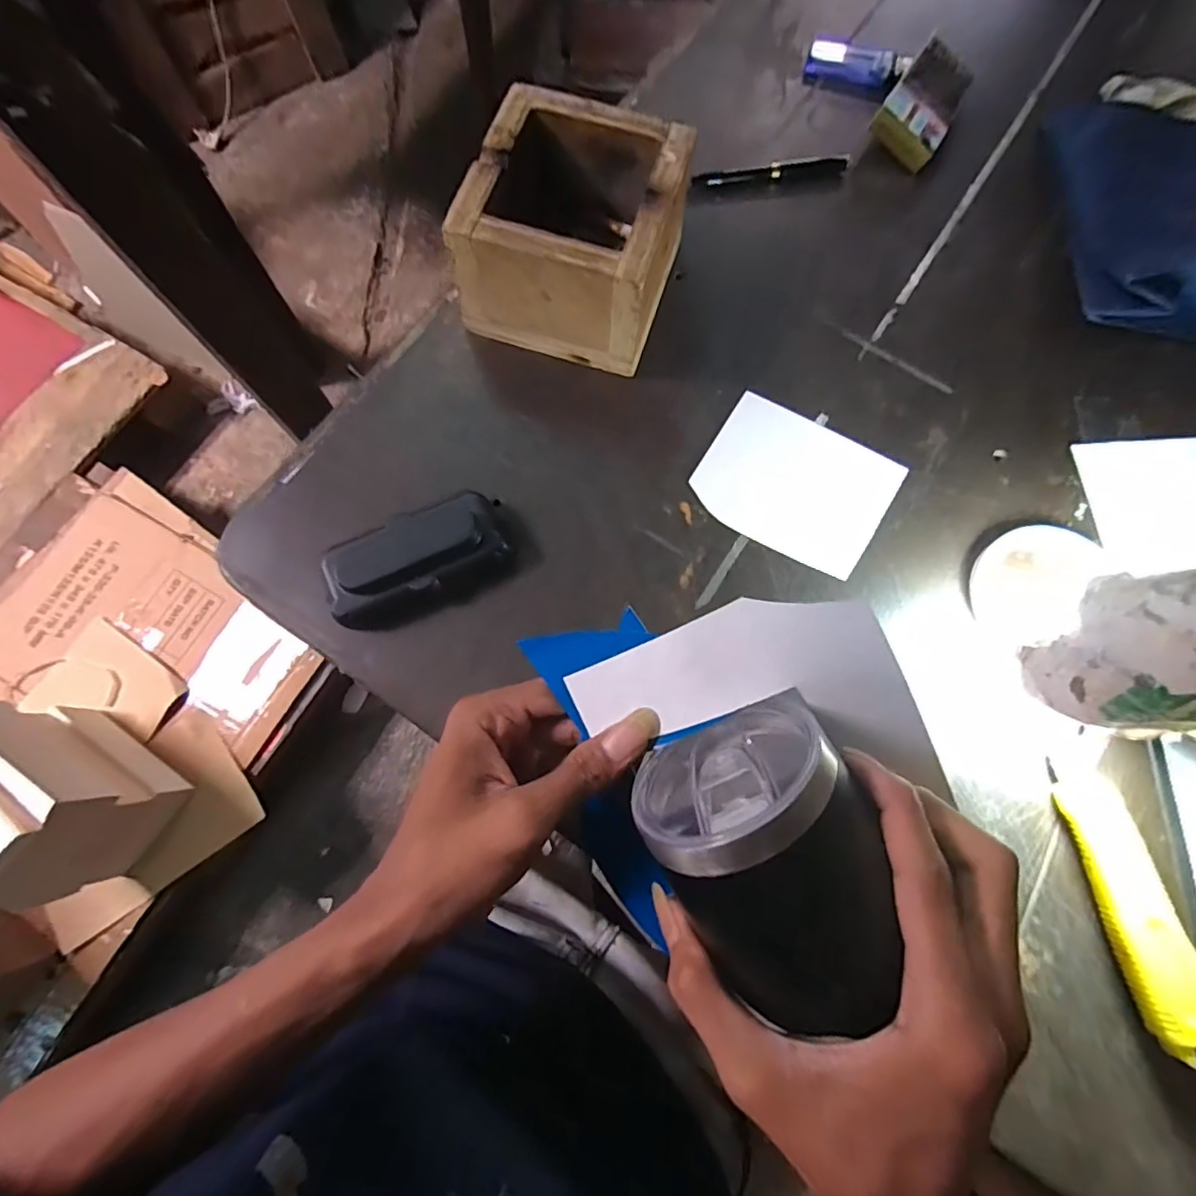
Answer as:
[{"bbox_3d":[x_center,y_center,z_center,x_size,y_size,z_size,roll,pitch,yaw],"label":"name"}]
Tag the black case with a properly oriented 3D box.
[{"bbox_3d":[-0.107,-0.023,0.326,0.104,0.022,0.054,-29,78,-8],"label":"black case"}]

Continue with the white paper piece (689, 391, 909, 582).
[{"bbox_3d":[0.128,-0.075,0.355,0.115,0.004,0.095,29,77,6],"label":"white paper piece"}]

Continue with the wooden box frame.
[{"bbox_3d":[-0.014,-0.229,0.353,0.116,0.080,0.119,18,76,4],"label":"wooden box frame"}]

